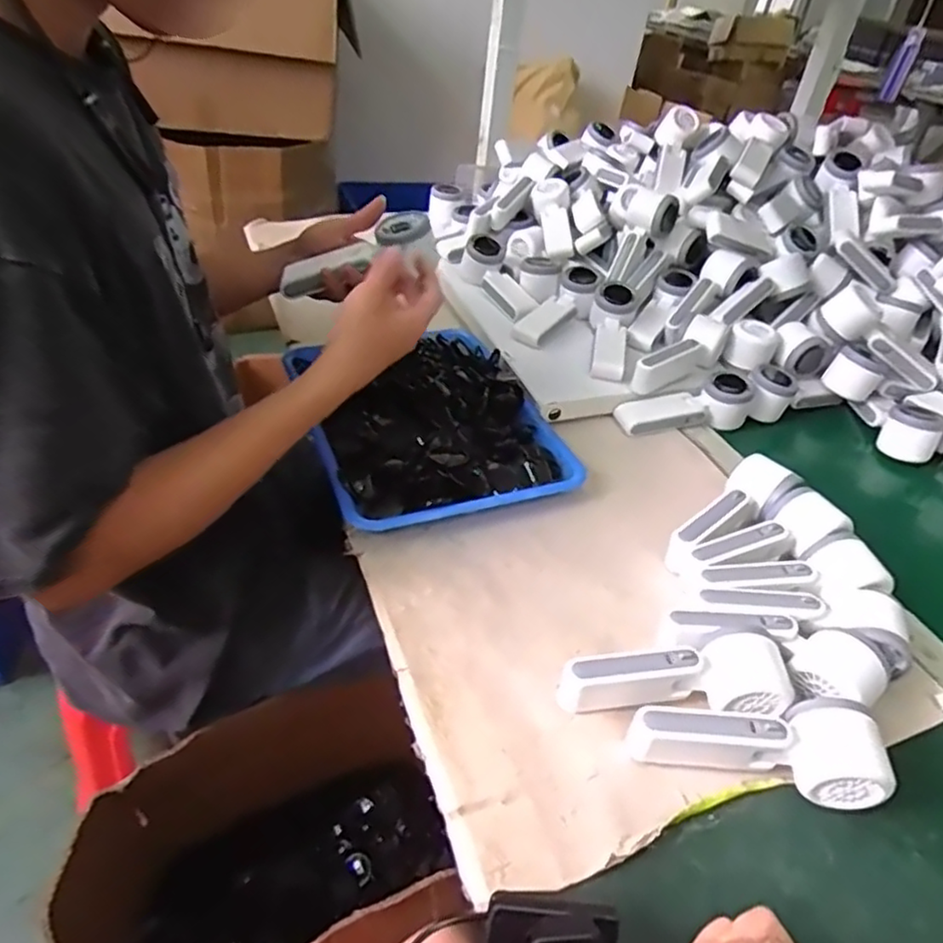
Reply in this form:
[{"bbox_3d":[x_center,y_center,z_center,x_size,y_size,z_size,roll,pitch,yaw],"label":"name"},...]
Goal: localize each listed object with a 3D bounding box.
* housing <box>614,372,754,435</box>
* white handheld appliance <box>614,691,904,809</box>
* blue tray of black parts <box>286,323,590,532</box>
[{"bbox_3d":[0.250,-0.083,0.770,0.166,0.046,0.052,-4,41,-15],"label":"housing"},{"bbox_3d":[0.190,0.183,0.442,0.160,0.056,0.055,8,39,0],"label":"white handheld appliance"},{"bbox_3d":[-0.043,-0.064,0.696,0.251,0.059,0.284,-10,42,-21],"label":"blue tray of black parts"}]

